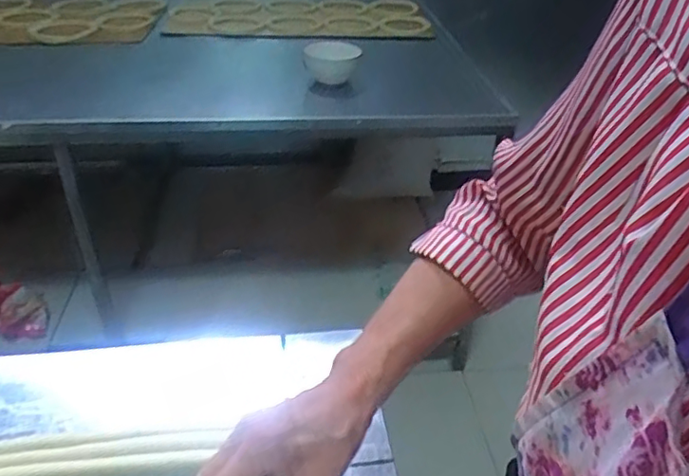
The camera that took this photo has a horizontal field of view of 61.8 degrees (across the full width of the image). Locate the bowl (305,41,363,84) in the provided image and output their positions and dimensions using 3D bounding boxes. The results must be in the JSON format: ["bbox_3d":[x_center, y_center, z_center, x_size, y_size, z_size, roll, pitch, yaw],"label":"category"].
[{"bbox_3d":[-0.026,-0.402,1.325,0.123,0.072,0.123,2,34,-1],"label":"bowl"}]

